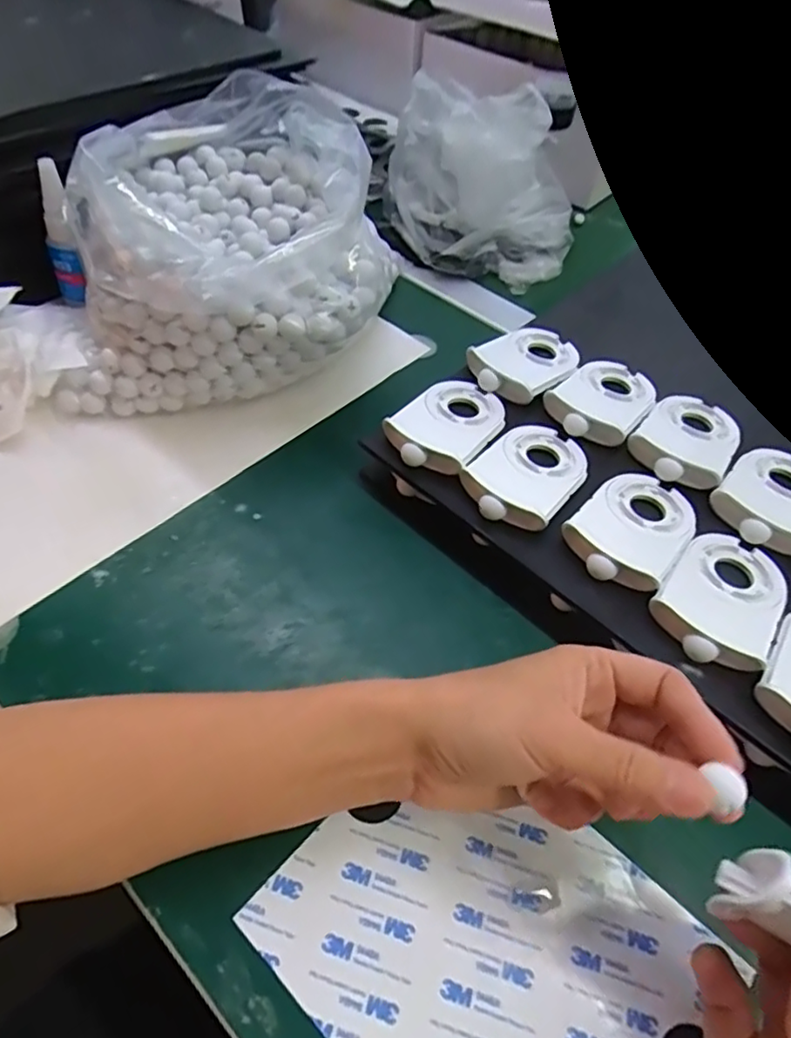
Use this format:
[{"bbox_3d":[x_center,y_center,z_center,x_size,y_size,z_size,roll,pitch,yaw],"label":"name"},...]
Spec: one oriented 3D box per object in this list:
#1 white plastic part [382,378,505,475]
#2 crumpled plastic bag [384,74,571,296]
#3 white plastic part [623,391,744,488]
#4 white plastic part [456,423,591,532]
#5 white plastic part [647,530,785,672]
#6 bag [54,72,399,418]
[{"bbox_3d":[0.035,-0.065,0.394,0.057,0.014,0.089,29,55,18],"label":"white plastic part"},{"bbox_3d":[0.088,-0.320,0.579,0.176,0.122,0.146,6,52,0],"label":"crumpled plastic bag"},{"bbox_3d":[0.191,-0.055,0.398,0.057,0.013,0.085,34,57,21],"label":"white plastic part"},{"bbox_3d":[0.081,-0.031,0.376,0.058,0.010,0.091,34,57,21],"label":"white plastic part"},{"bbox_3d":[0.176,0.039,0.328,0.057,0.010,0.090,35,57,21],"label":"white plastic part"},{"bbox_3d":[-0.117,-0.206,0.459,0.232,0.138,0.243,-3,52,-7],"label":"bag"}]

